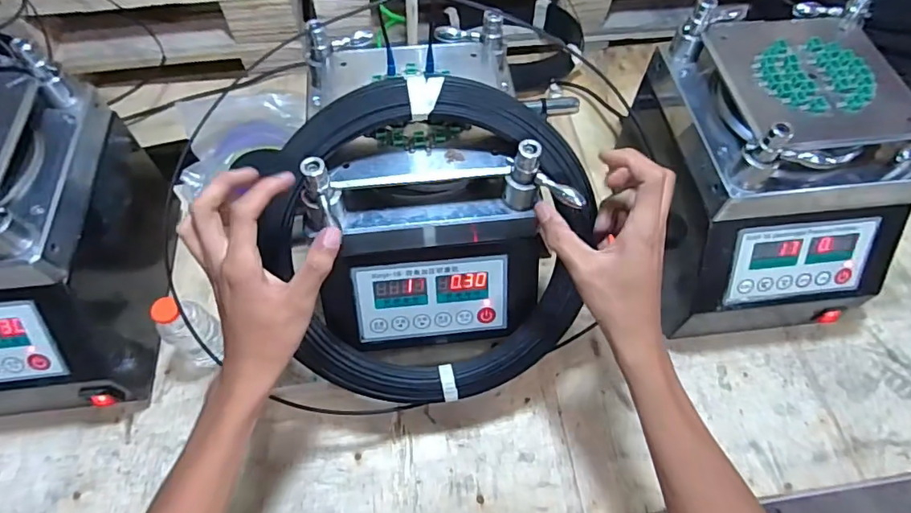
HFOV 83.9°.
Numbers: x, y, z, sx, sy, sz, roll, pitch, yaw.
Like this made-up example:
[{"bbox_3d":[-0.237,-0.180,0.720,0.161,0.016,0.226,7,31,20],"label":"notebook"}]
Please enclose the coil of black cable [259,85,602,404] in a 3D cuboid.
[{"bbox_3d":[-0.020,0.000,0.466,0.283,0.306,0.032,-1,21,-6],"label":"coil of black cable"}]

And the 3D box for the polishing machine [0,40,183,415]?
[{"bbox_3d":[-0.463,-0.010,0.540,0.214,0.281,0.298,-1,61,-2],"label":"polishing machine"}]

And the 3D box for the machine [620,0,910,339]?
[{"bbox_3d":[0.348,-0.090,0.584,0.206,0.273,0.276,-5,62,-4],"label":"machine"}]

